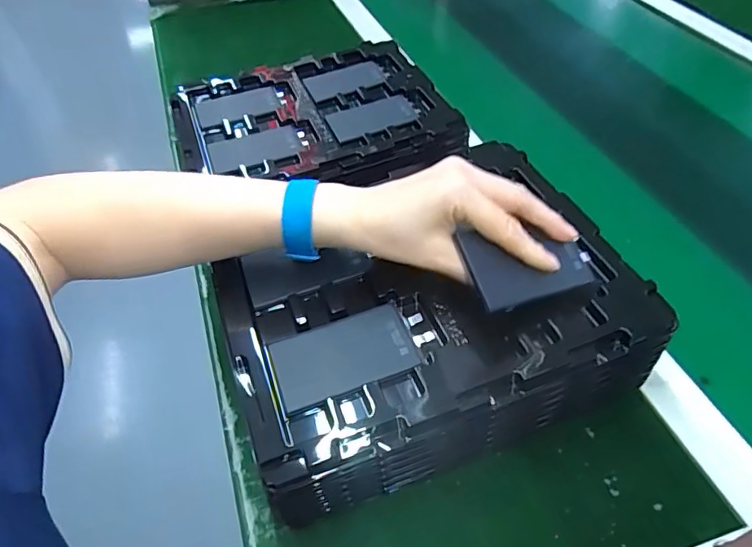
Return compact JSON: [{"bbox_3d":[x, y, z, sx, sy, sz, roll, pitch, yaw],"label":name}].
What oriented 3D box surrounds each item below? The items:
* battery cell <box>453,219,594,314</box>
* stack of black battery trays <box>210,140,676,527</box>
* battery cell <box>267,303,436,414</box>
[{"bbox_3d":[0.101,-0.008,0.341,0.094,0.005,0.051,-11,69,-24],"label":"battery cell"},{"bbox_3d":[0.041,0.045,0.386,0.279,0.109,0.186,-17,50,-11],"label":"stack of black battery trays"},{"bbox_3d":[-0.014,0.050,0.337,0.100,0.012,0.051,-17,50,-11],"label":"battery cell"}]

